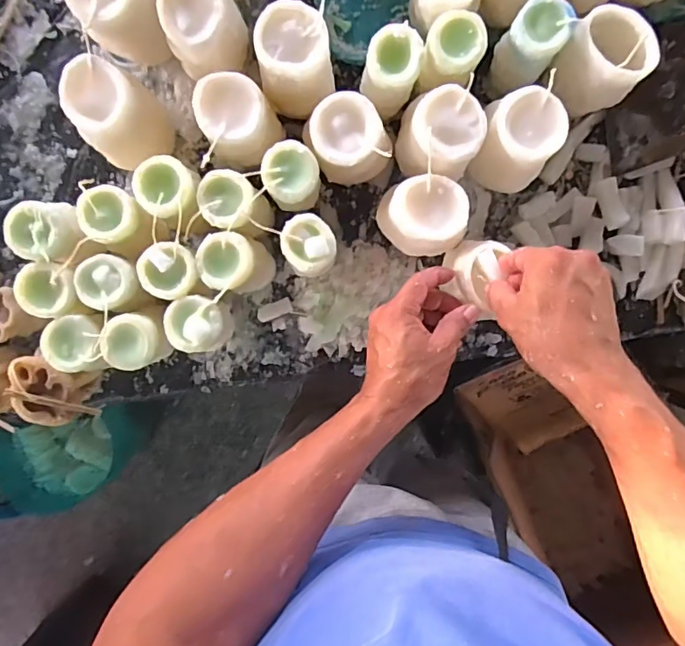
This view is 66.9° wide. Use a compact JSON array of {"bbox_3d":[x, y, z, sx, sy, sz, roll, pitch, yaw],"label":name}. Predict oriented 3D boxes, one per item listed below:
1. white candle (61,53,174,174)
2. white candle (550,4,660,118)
[{"bbox_3d":[-0.207,-0.193,0.496,0.074,0.112,0.072,0,97,-1],"label":"white candle"},{"bbox_3d":[0.238,-0.241,0.478,0.061,0.067,0.076,-36,97,3],"label":"white candle"}]

